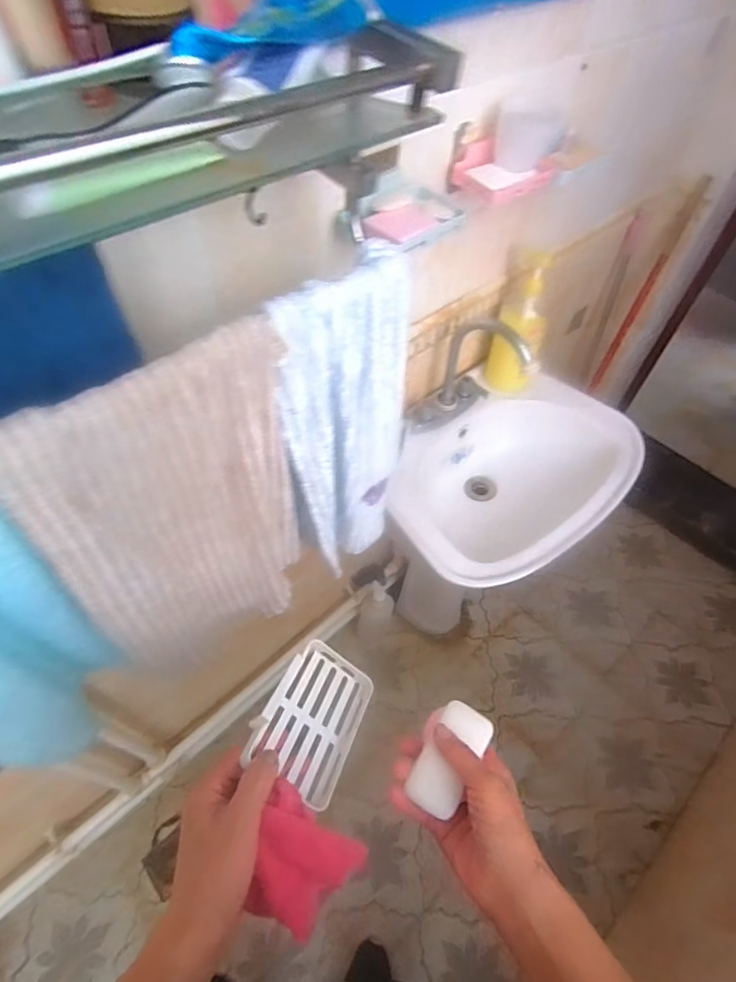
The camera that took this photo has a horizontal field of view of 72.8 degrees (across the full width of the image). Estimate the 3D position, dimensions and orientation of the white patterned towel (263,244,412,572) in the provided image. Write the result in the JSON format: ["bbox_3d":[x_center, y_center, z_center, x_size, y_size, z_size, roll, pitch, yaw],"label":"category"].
[{"bbox_3d":[-0.021,-0.062,0.560,0.084,0.362,0.166,22,56,13],"label":"white patterned towel"}]

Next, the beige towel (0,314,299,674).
[{"bbox_3d":[-0.164,0.047,0.488,0.225,0.381,0.063,-31,61,-23],"label":"beige towel"}]

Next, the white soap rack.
[{"bbox_3d":[-0.042,0.192,0.436,0.092,0.026,0.118,44,44,-6],"label":"white soap rack"}]

